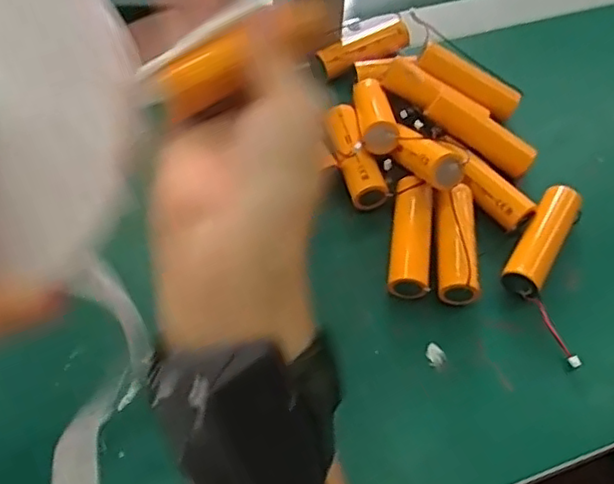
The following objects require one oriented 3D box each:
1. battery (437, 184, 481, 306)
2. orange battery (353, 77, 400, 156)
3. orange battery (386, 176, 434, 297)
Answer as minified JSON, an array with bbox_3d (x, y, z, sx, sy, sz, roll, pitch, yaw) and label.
[{"bbox_3d":[0.084,0.000,0.358,0.023,0.019,0.067,5,56,1],"label":"battery"},{"bbox_3d":[0.042,-0.081,0.398,0.023,0.019,0.071,-2,37,-4],"label":"orange battery"},{"bbox_3d":[0.059,-0.004,0.361,0.023,0.018,0.069,7,56,2],"label":"orange battery"}]

